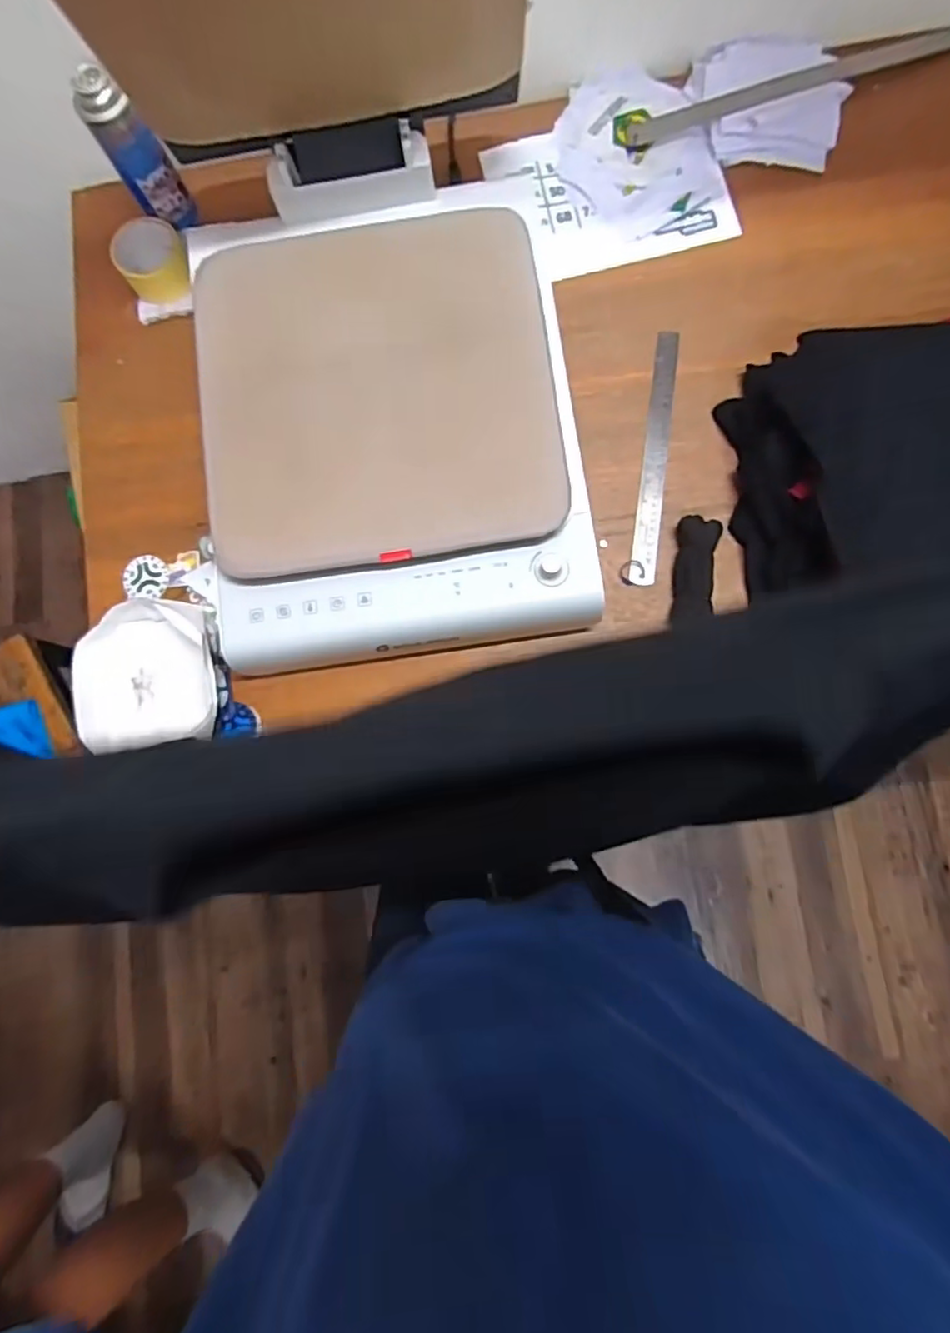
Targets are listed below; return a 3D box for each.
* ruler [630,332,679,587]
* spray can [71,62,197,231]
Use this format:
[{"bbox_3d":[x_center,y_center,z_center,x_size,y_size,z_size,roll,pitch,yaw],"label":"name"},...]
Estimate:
[{"bbox_3d":[0.219,-0.253,0.771,0.029,0.010,0.313,7,84,7],"label":"ruler"},{"bbox_3d":[-0.405,-0.612,0.768,0.061,0.166,0.063,0,83,2],"label":"spray can"}]

